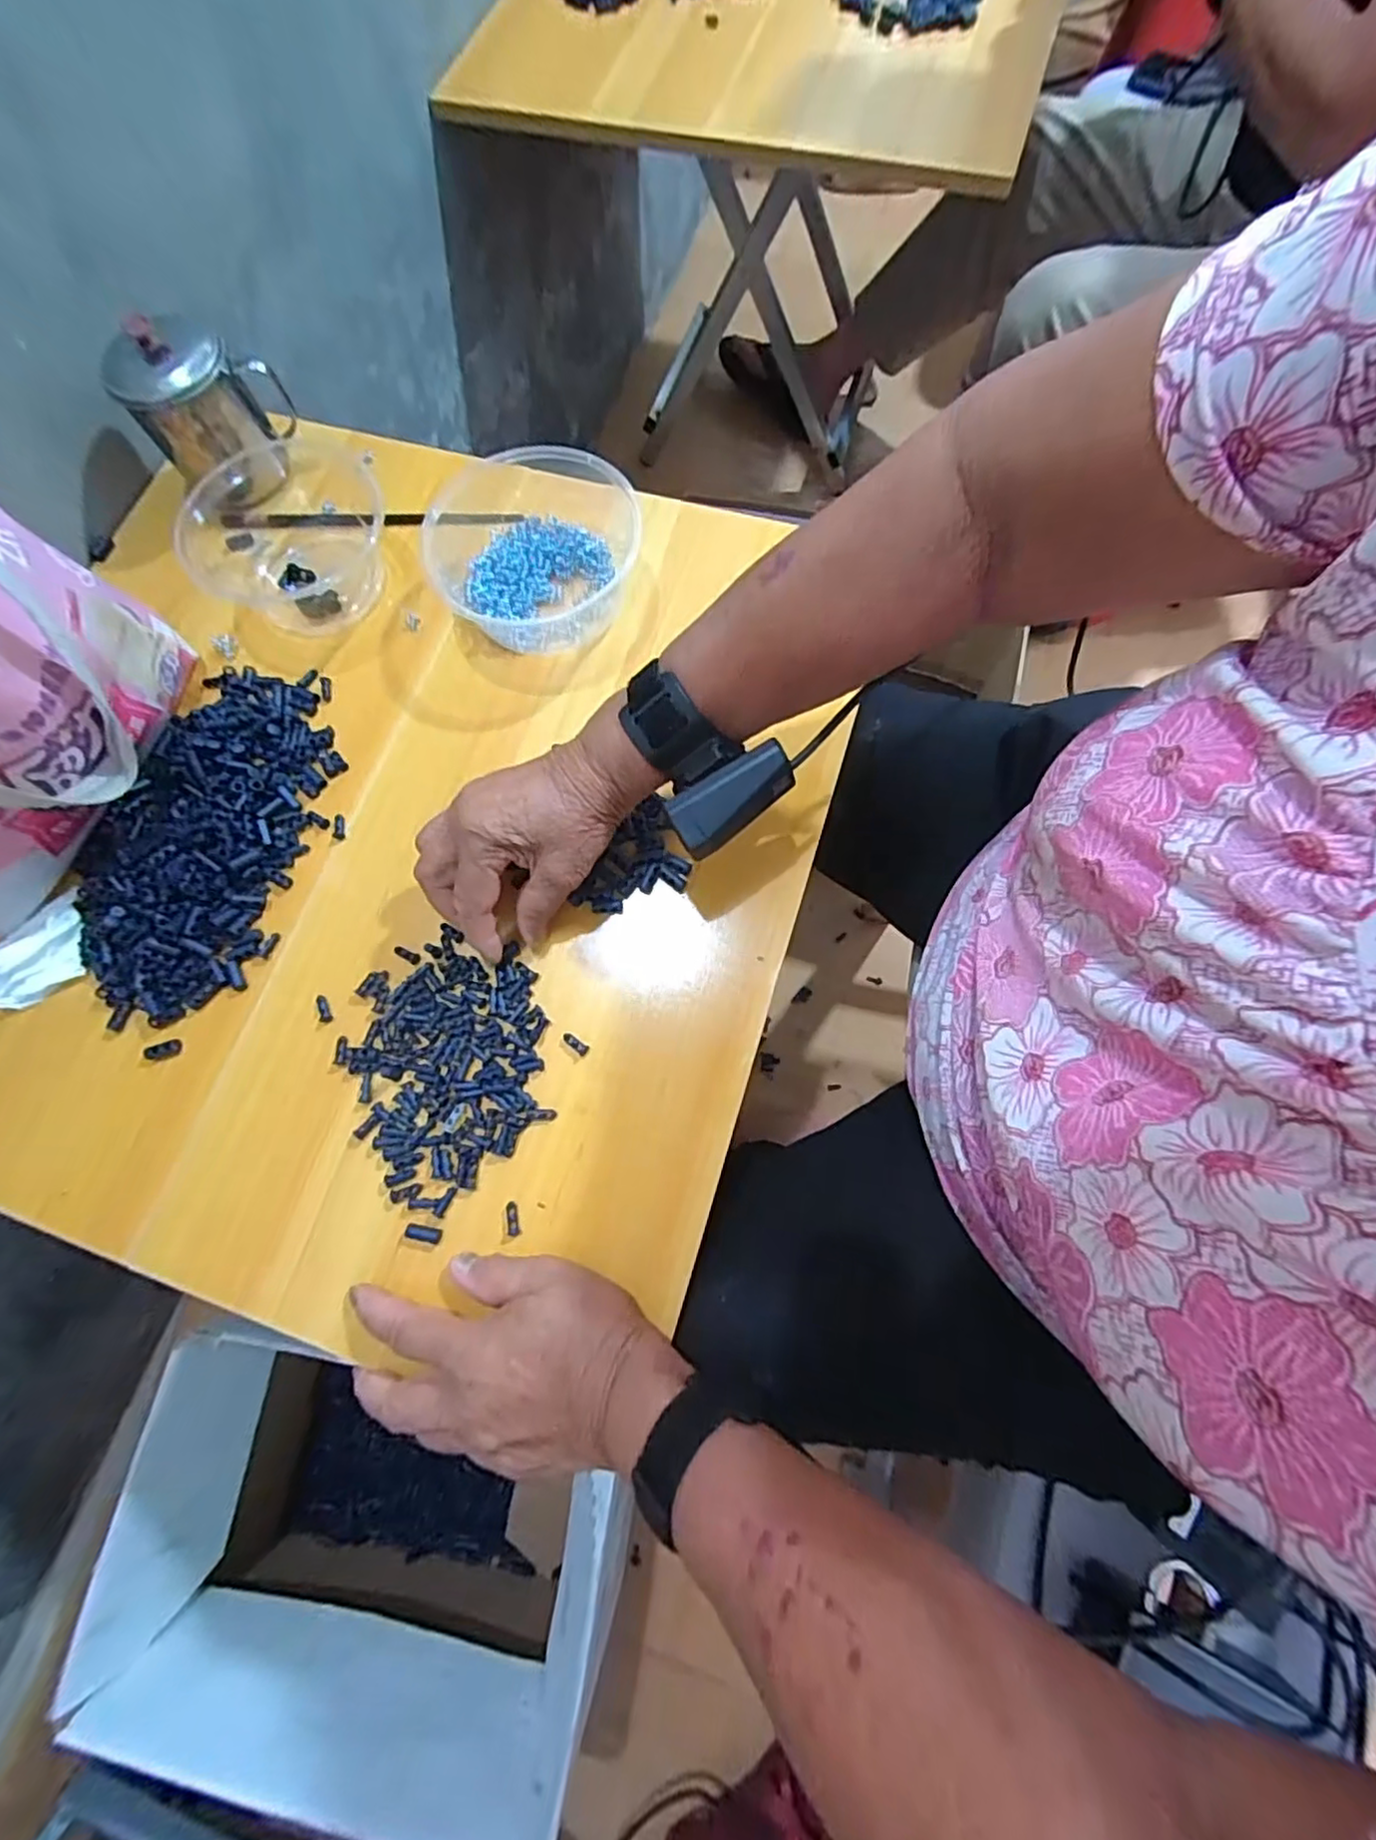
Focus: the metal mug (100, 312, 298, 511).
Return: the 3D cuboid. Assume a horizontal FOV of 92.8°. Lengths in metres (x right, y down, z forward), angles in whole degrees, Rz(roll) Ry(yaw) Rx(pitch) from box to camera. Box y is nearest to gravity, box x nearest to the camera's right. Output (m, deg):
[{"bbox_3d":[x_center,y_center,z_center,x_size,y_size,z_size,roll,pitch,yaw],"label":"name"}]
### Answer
[{"bbox_3d":[-0.347,-0.363,0.475,0.069,0.101,0.082,42,80,12],"label":"metal mug"}]

